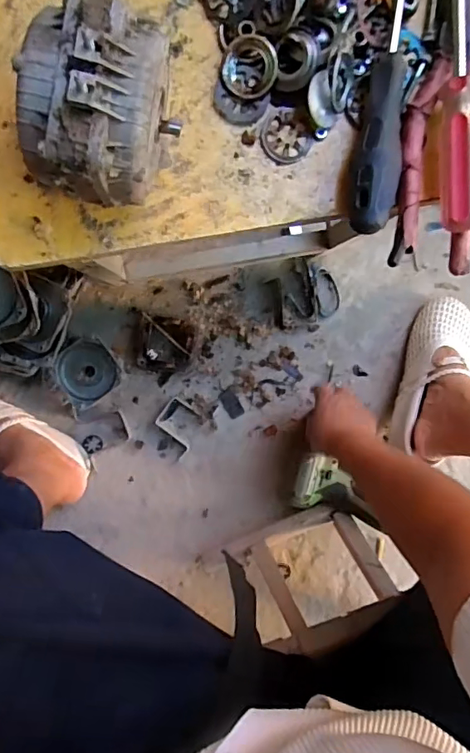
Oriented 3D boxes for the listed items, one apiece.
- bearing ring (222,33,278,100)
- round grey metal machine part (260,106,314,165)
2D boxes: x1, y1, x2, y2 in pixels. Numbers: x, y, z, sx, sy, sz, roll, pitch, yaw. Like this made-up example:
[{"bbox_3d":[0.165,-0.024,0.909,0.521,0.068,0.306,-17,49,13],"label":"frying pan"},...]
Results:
[{"bbox_3d":[0.009,-0.182,0.310,0.031,0.013,0.031,0,93,-5],"label":"bearing ring"},{"bbox_3d":[0.032,-0.147,0.322,0.031,0.005,0.030,4,93,-5],"label":"round grey metal machine part"}]

